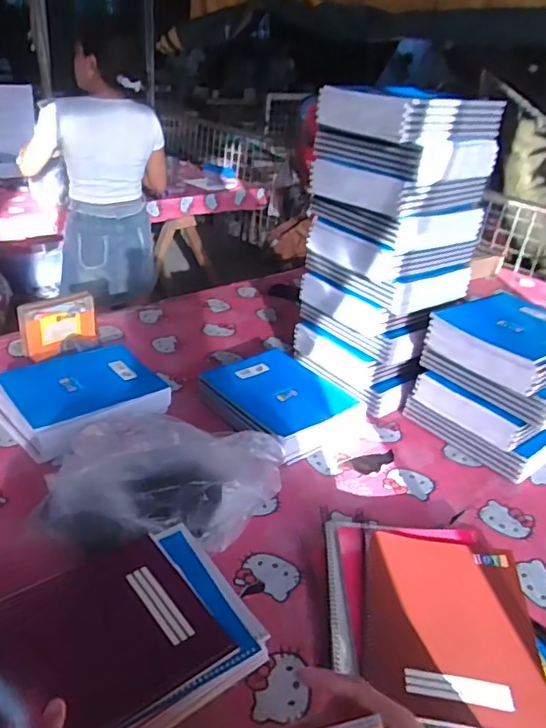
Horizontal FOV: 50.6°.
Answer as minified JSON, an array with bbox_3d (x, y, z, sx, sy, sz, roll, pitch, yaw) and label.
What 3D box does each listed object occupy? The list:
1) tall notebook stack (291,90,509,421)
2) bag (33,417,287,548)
[{"bbox_3d":[0.222,-0.220,1.136,0.223,0.544,0.282,-21,39,-40],"label":"tall notebook stack"},{"bbox_3d":[-0.162,0.176,0.843,0.314,0.111,0.240,12,29,12],"label":"bag"}]

